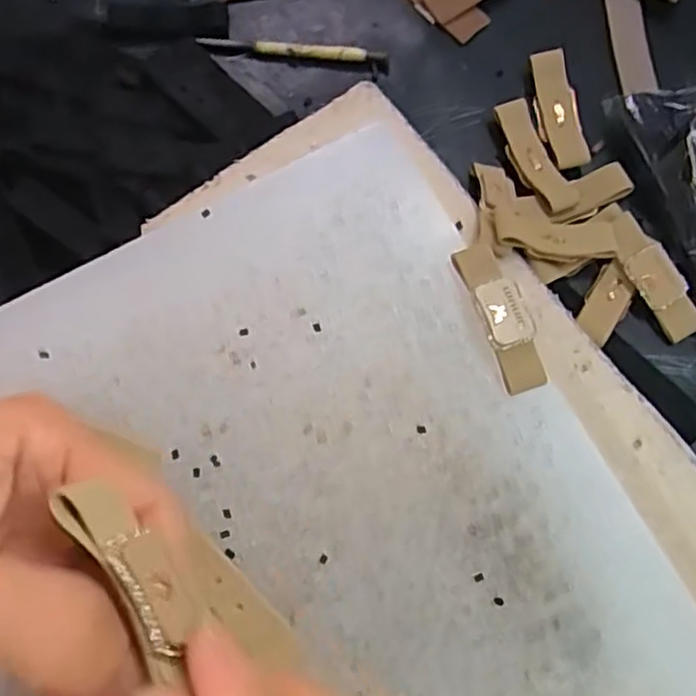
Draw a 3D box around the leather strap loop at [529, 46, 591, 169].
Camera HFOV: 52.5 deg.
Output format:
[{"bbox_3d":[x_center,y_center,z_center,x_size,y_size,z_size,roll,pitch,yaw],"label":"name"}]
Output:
[{"bbox_3d":[0.100,-0.114,0.337,0.019,0.008,0.059,-10,76,-2],"label":"leather strap loop"}]

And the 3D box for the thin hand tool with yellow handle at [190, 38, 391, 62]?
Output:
[{"bbox_3d":[-0.027,-0.148,0.349,0.092,0.006,0.007,7,76,2],"label":"thin hand tool with yellow handle"}]

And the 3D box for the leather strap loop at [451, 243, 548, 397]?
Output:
[{"bbox_3d":[0.058,-0.012,0.267,0.017,0.012,0.058,-18,77,-4],"label":"leather strap loop"}]

